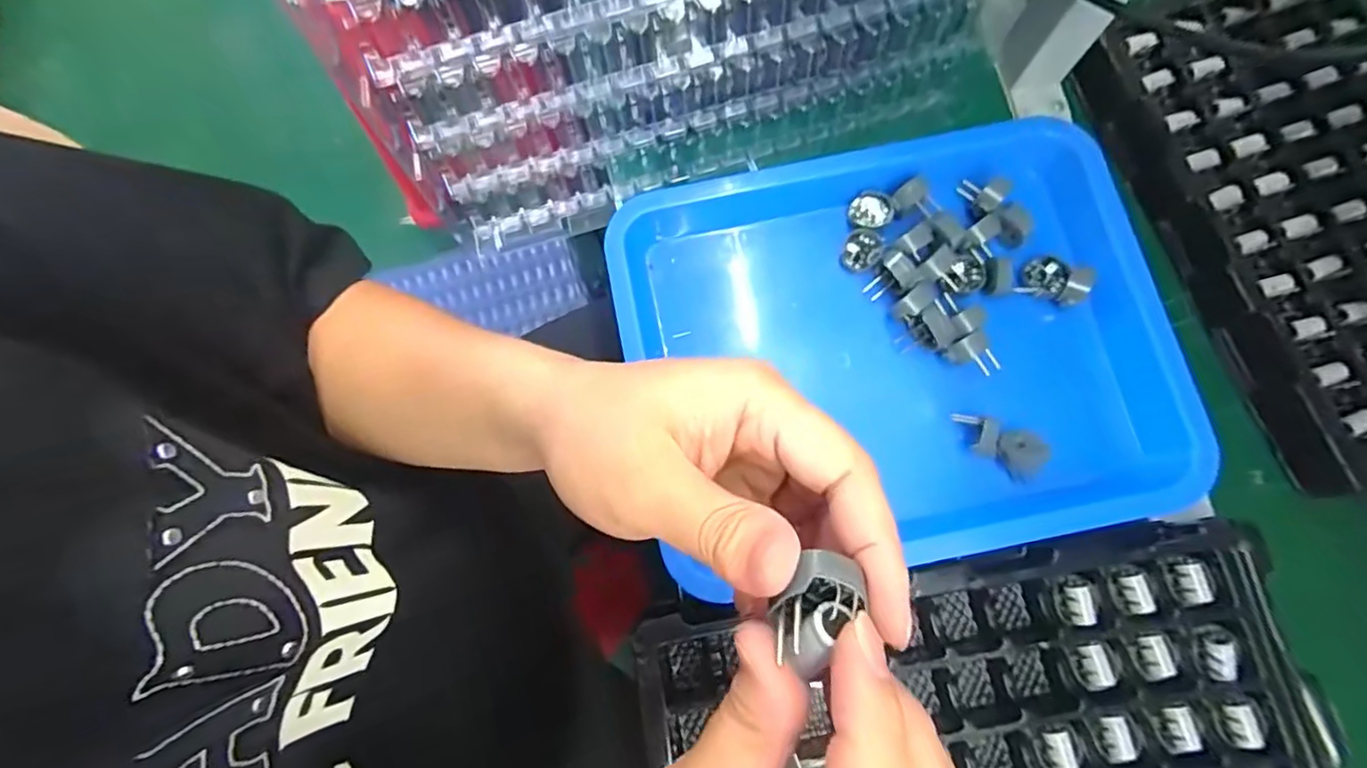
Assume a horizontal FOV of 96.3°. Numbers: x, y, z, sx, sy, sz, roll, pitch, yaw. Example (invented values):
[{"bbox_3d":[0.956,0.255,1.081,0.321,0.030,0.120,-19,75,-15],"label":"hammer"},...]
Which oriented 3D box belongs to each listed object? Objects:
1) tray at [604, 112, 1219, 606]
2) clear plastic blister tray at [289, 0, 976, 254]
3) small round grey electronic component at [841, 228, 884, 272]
[{"bbox_3d":[0.135,-0.025,0.399,0.342,0.053,0.265,-11,77,-3],"label":"tray"},{"bbox_3d":[0.005,-0.197,0.343,0.355,0.238,0.035,-16,70,-4],"label":"clear plastic blister tray"},{"bbox_3d":[0.122,-0.091,0.413,0.025,0.012,0.028,27,78,6],"label":"small round grey electronic component"}]

